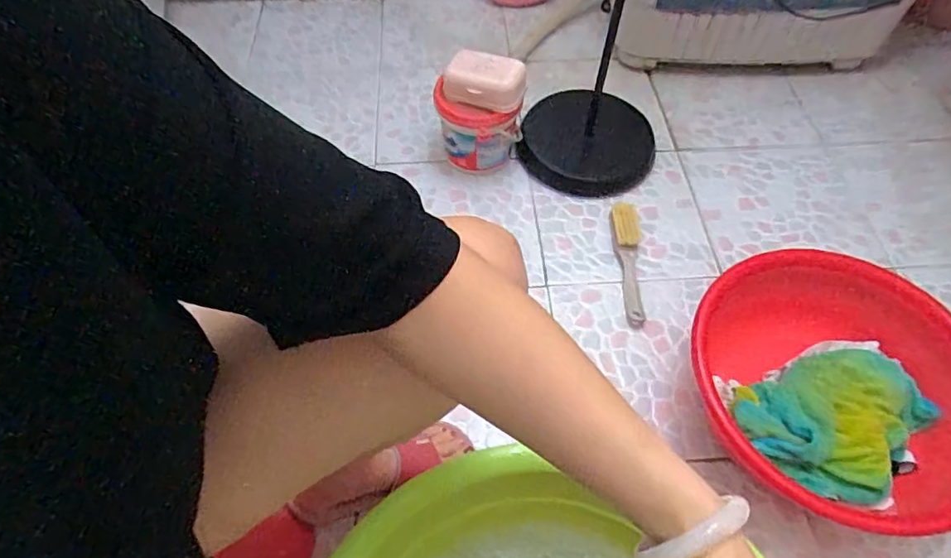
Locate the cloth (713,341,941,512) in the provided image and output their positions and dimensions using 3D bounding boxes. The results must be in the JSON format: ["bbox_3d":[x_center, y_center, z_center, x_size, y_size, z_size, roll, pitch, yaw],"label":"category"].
[{"bbox_3d":[0.481,0.188,0.741,0.271,0.065,0.214,-15,59,-9],"label":"cloth"}]

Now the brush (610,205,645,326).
[{"bbox_3d":[0.264,-0.026,0.937,0.045,0.029,0.236,1,58,0],"label":"brush"}]

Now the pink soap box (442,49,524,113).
[{"bbox_3d":[0.019,-0.343,0.954,0.140,0.050,0.088,16,59,10],"label":"pink soap box"}]

